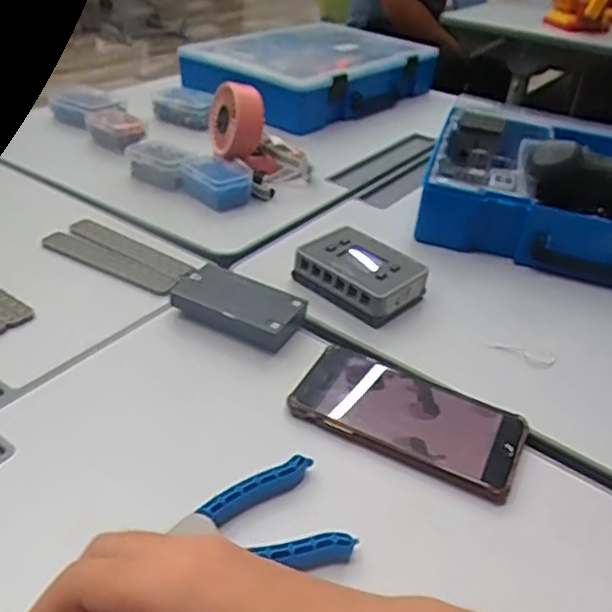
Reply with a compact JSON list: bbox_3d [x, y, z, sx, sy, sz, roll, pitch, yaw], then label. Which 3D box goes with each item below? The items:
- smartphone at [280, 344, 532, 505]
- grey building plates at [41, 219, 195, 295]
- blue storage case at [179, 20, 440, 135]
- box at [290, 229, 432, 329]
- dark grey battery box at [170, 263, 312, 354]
[{"bbox_3d":[0.073,0.077,0.460,0.157,0.014,0.081,20,38,17],"label":"smartphone"},{"bbox_3d":[-0.168,-0.048,0.599,0.159,0.013,0.059,23,39,21],"label":"grey building plates"},{"bbox_3d":[0.012,-0.380,1.029,0.254,0.082,0.353,31,42,29],"label":"blue storage case"},{"bbox_3d":[0.049,-0.029,0.582,0.103,0.035,0.076,31,42,29],"label":"box"},{"bbox_3d":[-0.056,0.001,0.536,0.099,0.028,0.054,20,38,17],"label":"dark grey battery box"}]

